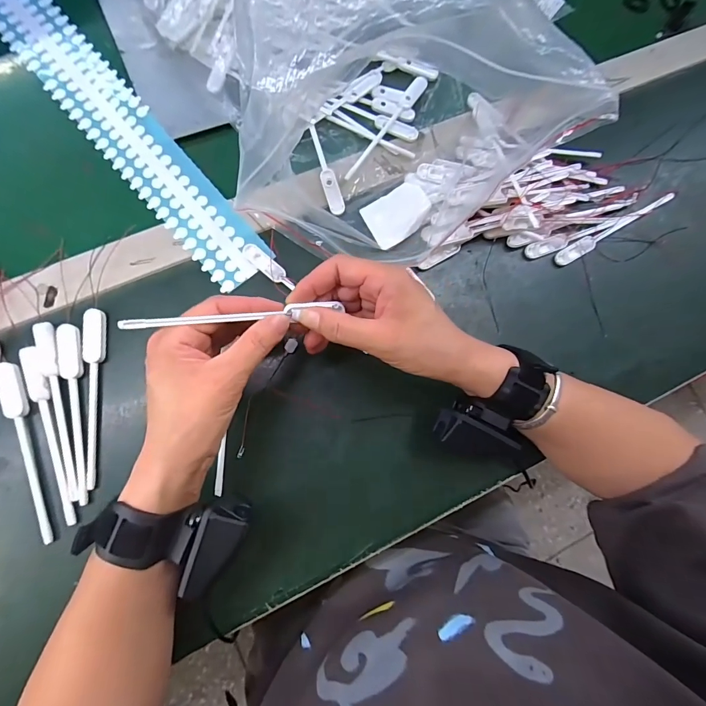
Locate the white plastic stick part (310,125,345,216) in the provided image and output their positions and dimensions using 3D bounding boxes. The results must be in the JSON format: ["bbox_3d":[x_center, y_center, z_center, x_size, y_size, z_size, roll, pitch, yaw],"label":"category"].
[{"bbox_3d":[-0.025,-0.174,0.361,0.015,0.004,0.089,-15,84,-8],"label":"white plastic stick part"}]

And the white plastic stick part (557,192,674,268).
[{"bbox_3d":[0.263,-0.125,0.379,0.140,0.012,0.015,-29,86,-9],"label":"white plastic stick part"}]

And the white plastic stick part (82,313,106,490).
[{"bbox_3d":[-0.215,0.036,0.310,0.015,0.008,0.144,0,82,-6],"label":"white plastic stick part"}]

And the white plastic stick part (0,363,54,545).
[{"bbox_3d":[-0.260,0.078,0.299,0.019,0.005,0.144,-15,84,-8],"label":"white plastic stick part"}]

